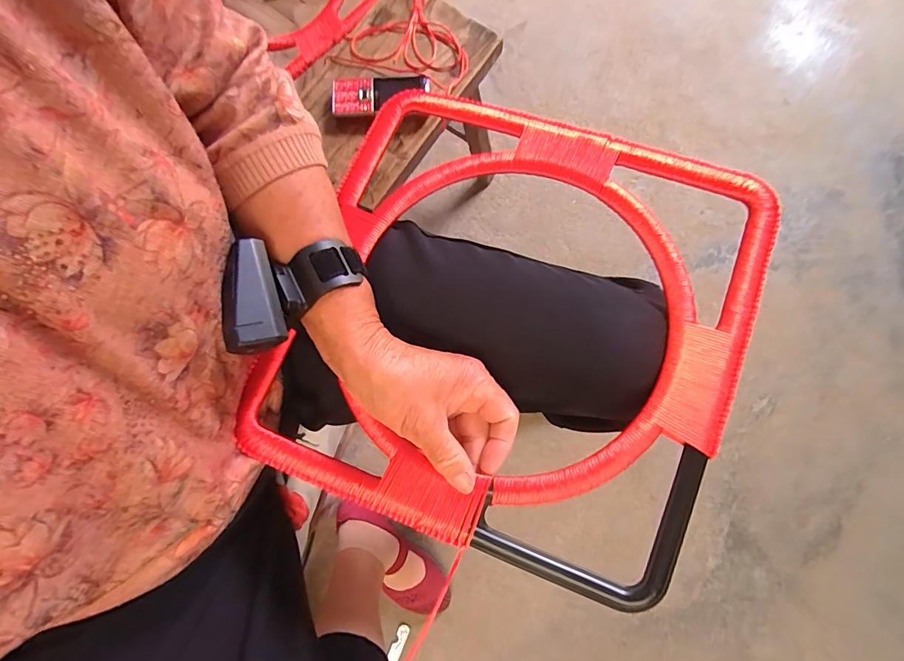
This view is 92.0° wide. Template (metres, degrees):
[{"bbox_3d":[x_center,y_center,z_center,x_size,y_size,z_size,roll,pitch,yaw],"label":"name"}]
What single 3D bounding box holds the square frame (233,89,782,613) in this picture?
[{"bbox_3d":[0.042,-0.012,0.331,0.326,0.021,0.336,19,81,10],"label":"square frame"}]

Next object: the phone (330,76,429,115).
[{"bbox_3d":[-0.097,-0.320,0.593,0.129,0.012,0.055,-4,80,-2],"label":"phone"}]

